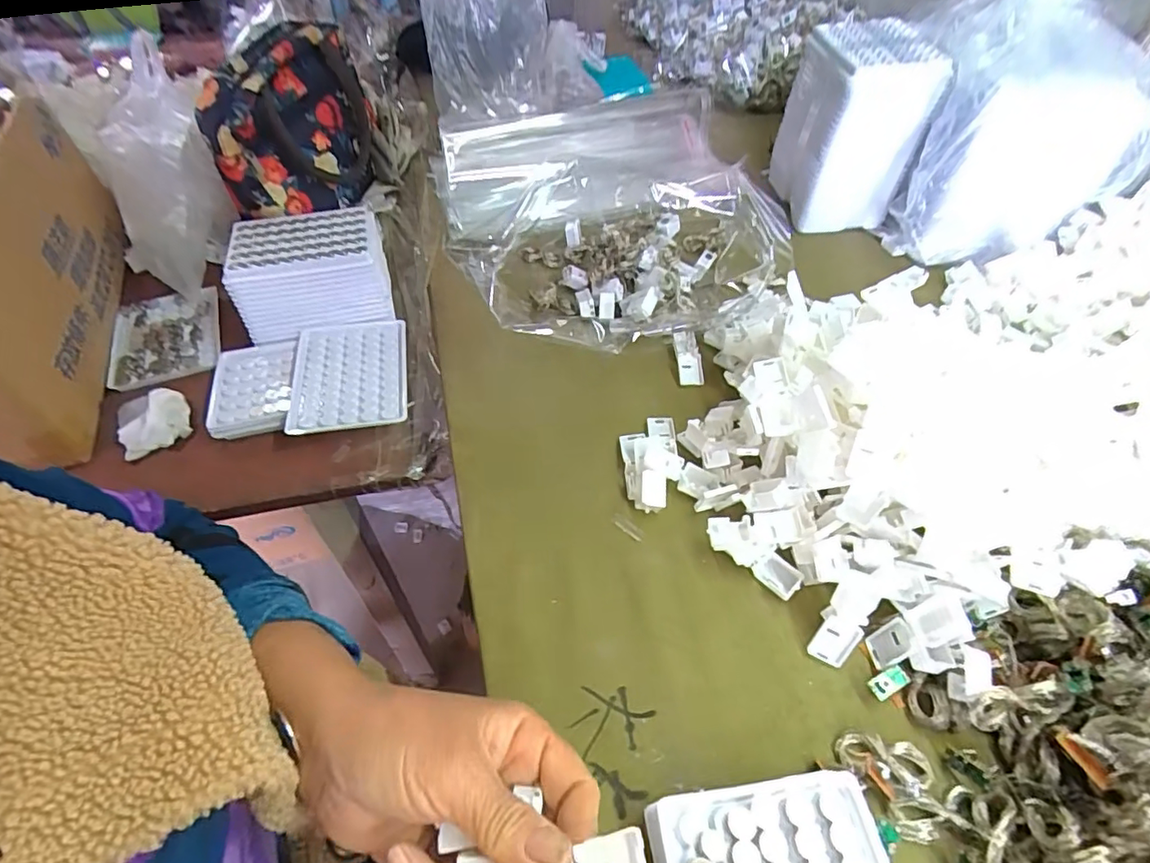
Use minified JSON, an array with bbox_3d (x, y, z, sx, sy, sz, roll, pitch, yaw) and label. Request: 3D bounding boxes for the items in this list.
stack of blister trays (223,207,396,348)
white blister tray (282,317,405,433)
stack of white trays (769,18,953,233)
[{"bbox_3d":[-0.245,-0.152,0.524,0.133,0.066,0.098,-11,49,-8],"label":"stack of blister trays"},{"bbox_3d":[-0.199,-0.049,0.491,0.096,0.011,0.125,-9,51,-7],"label":"white blister tray"},{"bbox_3d":[0.282,-0.314,0.582,0.101,0.157,0.126,0,48,1],"label":"stack of white trays"}]

